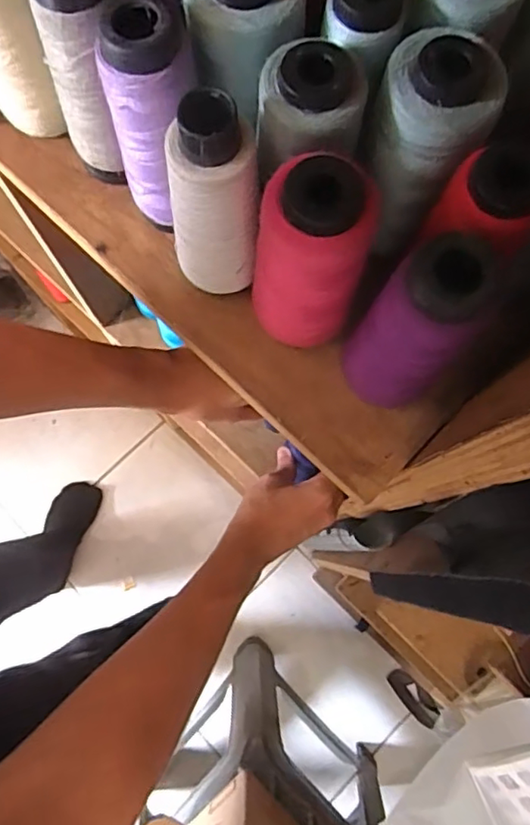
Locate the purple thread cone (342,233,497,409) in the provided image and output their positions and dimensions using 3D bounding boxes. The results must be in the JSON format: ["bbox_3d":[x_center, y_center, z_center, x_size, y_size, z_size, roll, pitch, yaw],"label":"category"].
[{"bbox_3d":[0.065,-0.033,0.256,0.037,0.105,0.040,0,78,-2],"label":"purple thread cone"}]

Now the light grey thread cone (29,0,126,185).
[{"bbox_3d":[-0.084,-0.161,0.282,0.036,0.114,0.034,-13,79,-4],"label":"light grey thread cone"}]

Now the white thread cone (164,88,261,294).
[{"bbox_3d":[-0.023,-0.094,0.265,0.038,0.104,0.035,2,78,-1],"label":"white thread cone"}]

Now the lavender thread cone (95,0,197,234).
[{"bbox_3d":[-0.053,-0.133,0.273,0.038,0.105,0.039,-35,81,-8],"label":"lavender thread cone"}]

